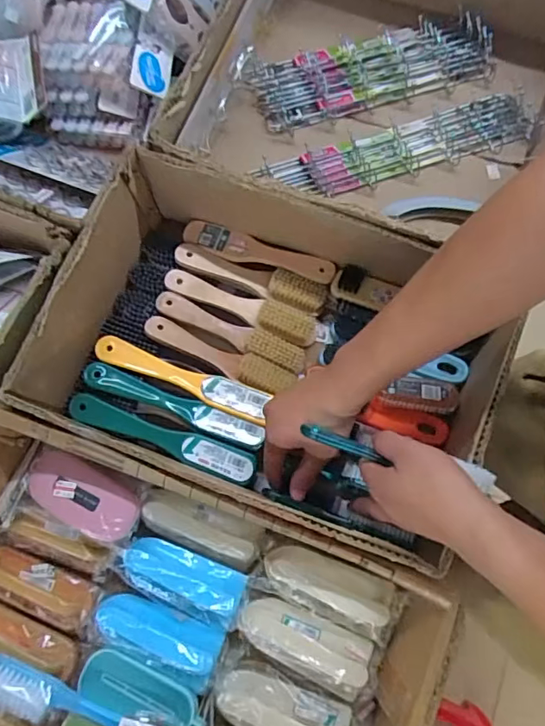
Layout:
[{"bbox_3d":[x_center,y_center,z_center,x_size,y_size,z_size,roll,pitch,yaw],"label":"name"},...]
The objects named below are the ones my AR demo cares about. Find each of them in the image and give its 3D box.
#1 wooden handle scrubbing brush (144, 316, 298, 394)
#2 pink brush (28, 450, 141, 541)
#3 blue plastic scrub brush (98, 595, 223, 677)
[{"bbox_3d":[-0.065,-0.009,0.610,0.181,0.019,0.036,22,77,7],"label":"wooden handle scrubbing brush"},{"bbox_3d":[-0.199,0.138,0.540,0.125,0.030,0.059,26,78,8],"label":"pink brush"},{"bbox_3d":[-0.116,0.273,0.527,0.127,0.034,0.040,20,77,6],"label":"blue plastic scrub brush"}]

